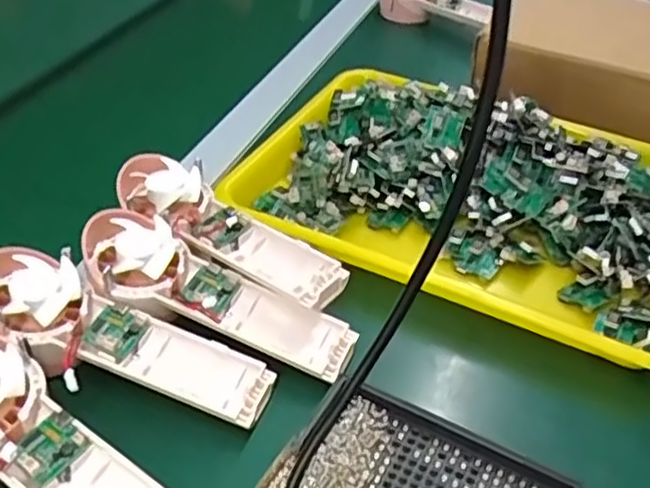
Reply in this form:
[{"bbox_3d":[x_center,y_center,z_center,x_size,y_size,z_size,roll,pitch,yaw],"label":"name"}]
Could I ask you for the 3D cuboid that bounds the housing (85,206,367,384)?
[{"bbox_3d":[-0.066,0.029,0.419,0.175,0.032,0.055,25,47,4],"label":"housing"}]

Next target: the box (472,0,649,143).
[{"bbox_3d":[0.269,-0.177,0.658,0.220,0.067,0.177,22,44,20],"label":"box"}]

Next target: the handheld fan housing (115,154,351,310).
[{"bbox_3d":[-0.063,-0.007,0.457,0.175,0.039,0.057,27,46,25],"label":"handheld fan housing"}]

